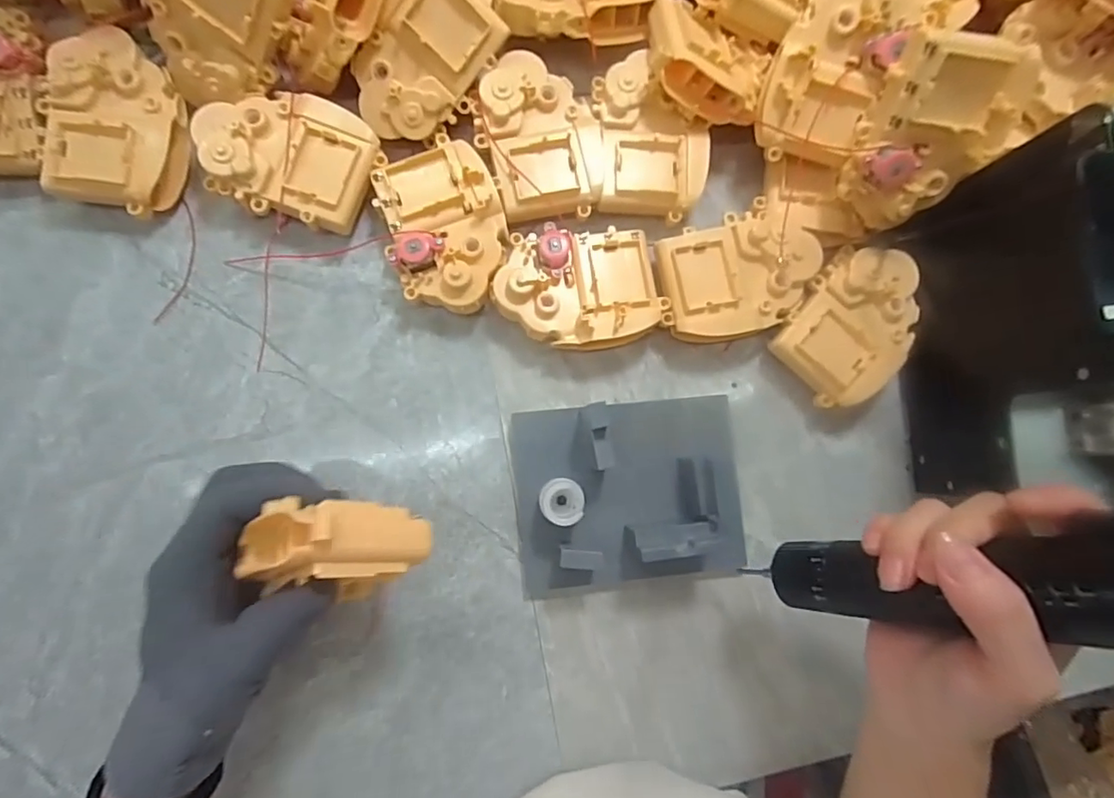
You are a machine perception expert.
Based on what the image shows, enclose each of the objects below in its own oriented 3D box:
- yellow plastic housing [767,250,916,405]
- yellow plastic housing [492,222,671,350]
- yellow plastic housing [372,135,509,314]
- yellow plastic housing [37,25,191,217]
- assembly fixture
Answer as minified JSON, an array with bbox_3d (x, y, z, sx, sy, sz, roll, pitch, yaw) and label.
[{"bbox_3d":[0.190,-0.046,0.360,0.100,0.035,0.073,-40,89,-7],"label":"yellow plastic housing"},{"bbox_3d":[0.014,-0.066,0.346,0.104,0.035,0.074,-3,84,-5],"label":"yellow plastic housing"},{"bbox_3d":[-0.066,-0.102,0.344,0.069,0.034,0.099,-18,86,-6],"label":"yellow plastic housing"},{"bbox_3d":[-0.259,-0.161,0.332,0.072,0.036,0.099,13,83,-3],"label":"yellow plastic housing"},{"bbox_3d":[0.046,0.058,0.333,0.137,0.041,0.111,-5,85,-5],"label":"assembly fixture"}]

